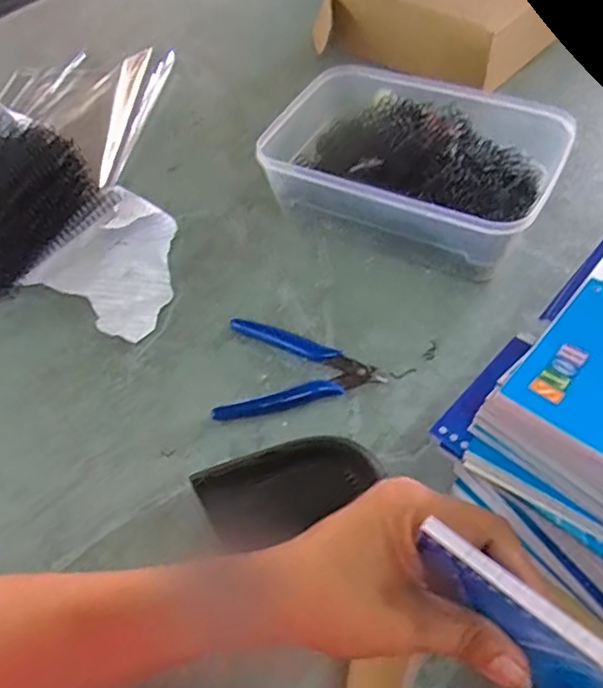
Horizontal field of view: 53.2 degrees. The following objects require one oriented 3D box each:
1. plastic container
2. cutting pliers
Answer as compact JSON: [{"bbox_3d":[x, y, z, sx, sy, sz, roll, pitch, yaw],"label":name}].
[{"bbox_3d":[0.099,-0.153,0.527,0.242,0.073,0.201,21,57,20],"label":"plastic container"},{"bbox_3d":[-0.007,0.010,0.449,0.120,0.008,0.086,-11,52,-3],"label":"cutting pliers"}]

